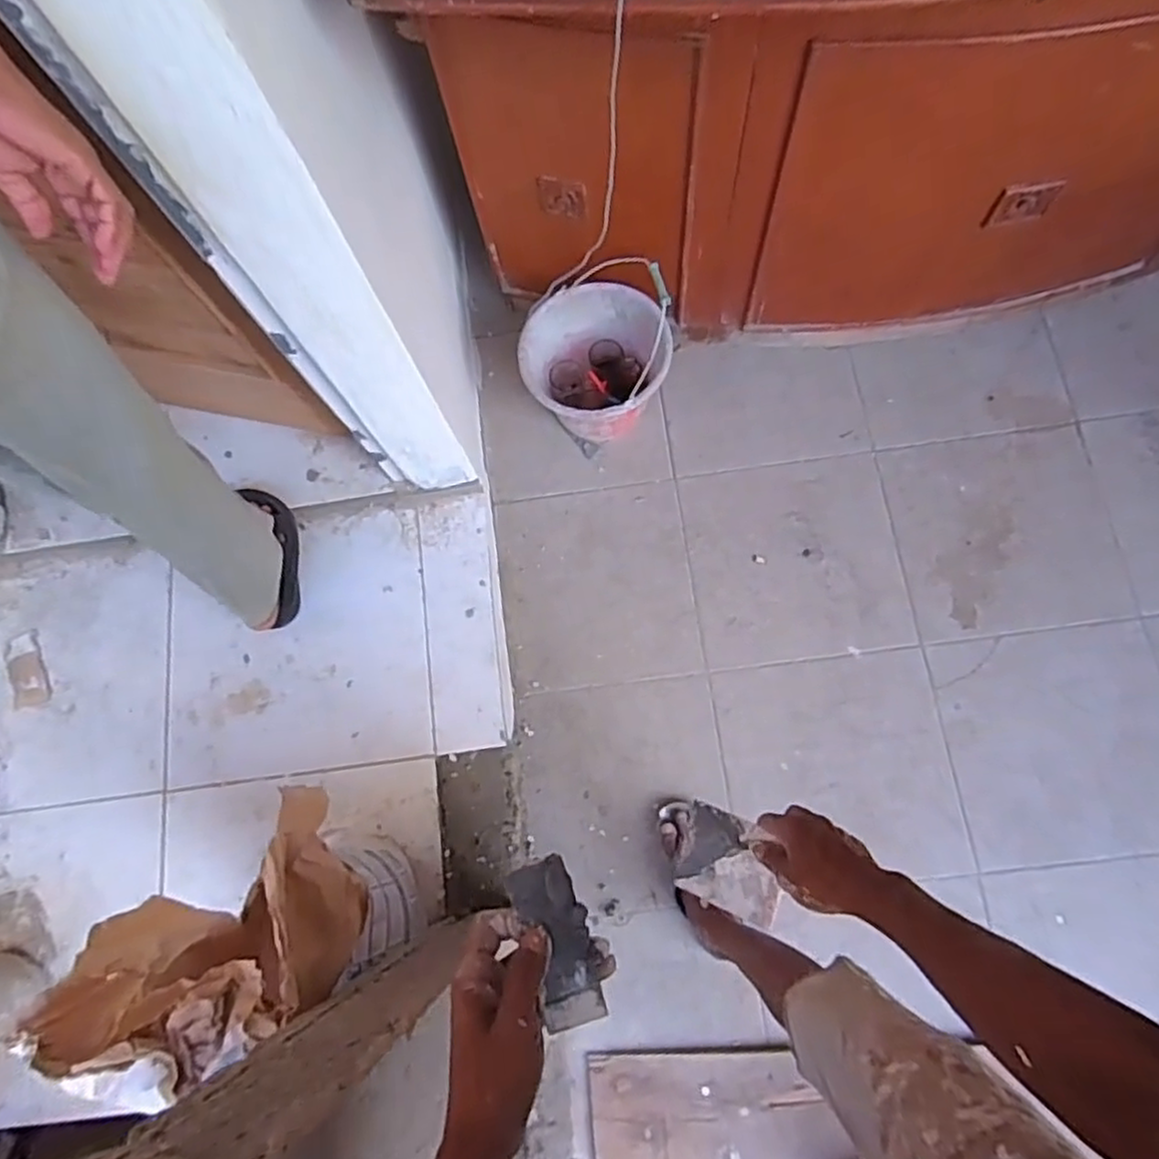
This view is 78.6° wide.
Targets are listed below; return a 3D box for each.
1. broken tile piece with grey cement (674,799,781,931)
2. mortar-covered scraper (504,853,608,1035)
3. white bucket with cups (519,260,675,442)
[{"bbox_3d":[0.150,0.283,0.698,0.099,0.007,0.095,20,102,26],"label":"broken tile piece with grey cement"},{"bbox_3d":[-0.014,0.237,0.462,0.042,0.016,0.103,-17,83,-3],"label":"mortar-covered scraper"},{"bbox_3d":[0.026,-0.427,1.370,0.266,0.301,0.270,-1,74,4],"label":"white bucket with cups"}]

